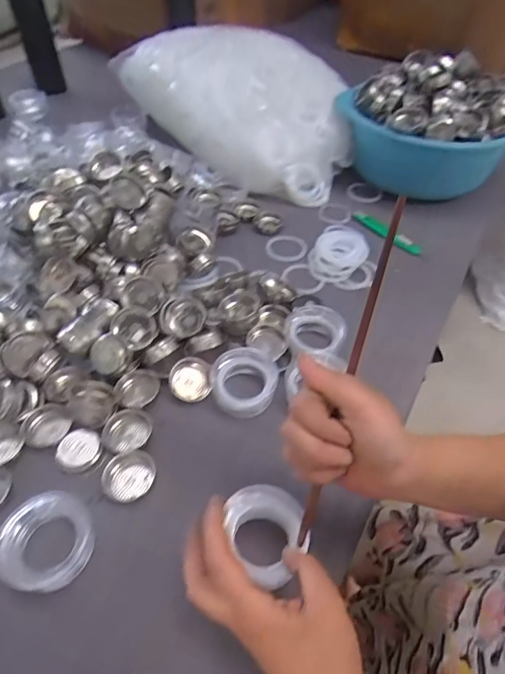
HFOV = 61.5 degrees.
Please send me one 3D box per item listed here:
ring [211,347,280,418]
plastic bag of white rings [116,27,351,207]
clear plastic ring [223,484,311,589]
[{"bbox_3d":[-0.010,0.048,0.447,0.067,0.019,0.068,14,69,-2],"label":"ring"},{"bbox_3d":[-0.027,-0.439,0.768,0.234,0.166,0.484,-37,59,-27],"label":"plastic bag of white rings"},{"bbox_3d":[0.012,0.148,0.322,0.058,0.015,0.070,-6,50,-6],"label":"clear plastic ring"}]

